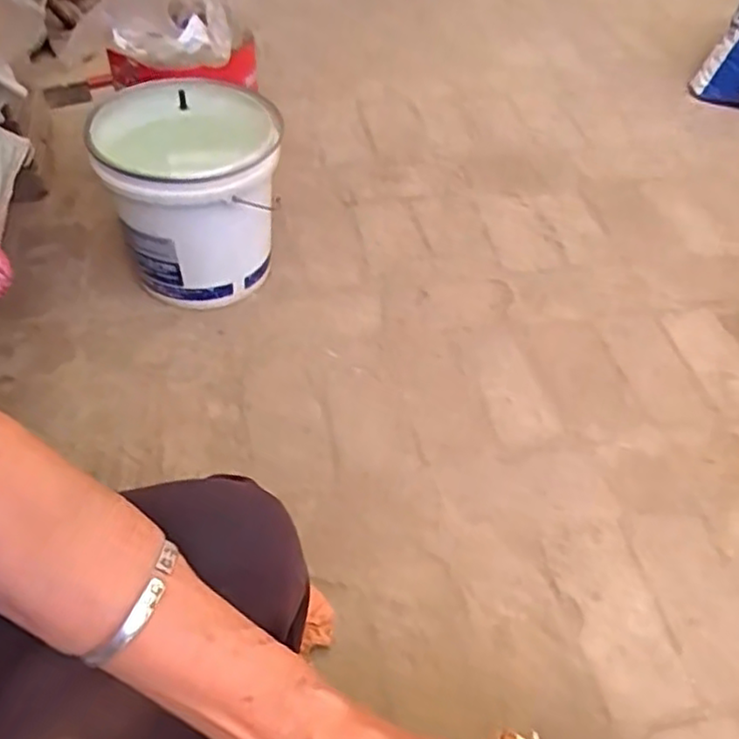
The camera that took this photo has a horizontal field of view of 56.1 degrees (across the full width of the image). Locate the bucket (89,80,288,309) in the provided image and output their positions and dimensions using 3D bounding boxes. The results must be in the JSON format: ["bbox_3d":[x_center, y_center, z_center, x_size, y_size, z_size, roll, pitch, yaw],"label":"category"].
[{"bbox_3d":[-0.276,-0.273,1.122,0.266,0.275,0.264,-9,50,-10],"label":"bucket"}]

